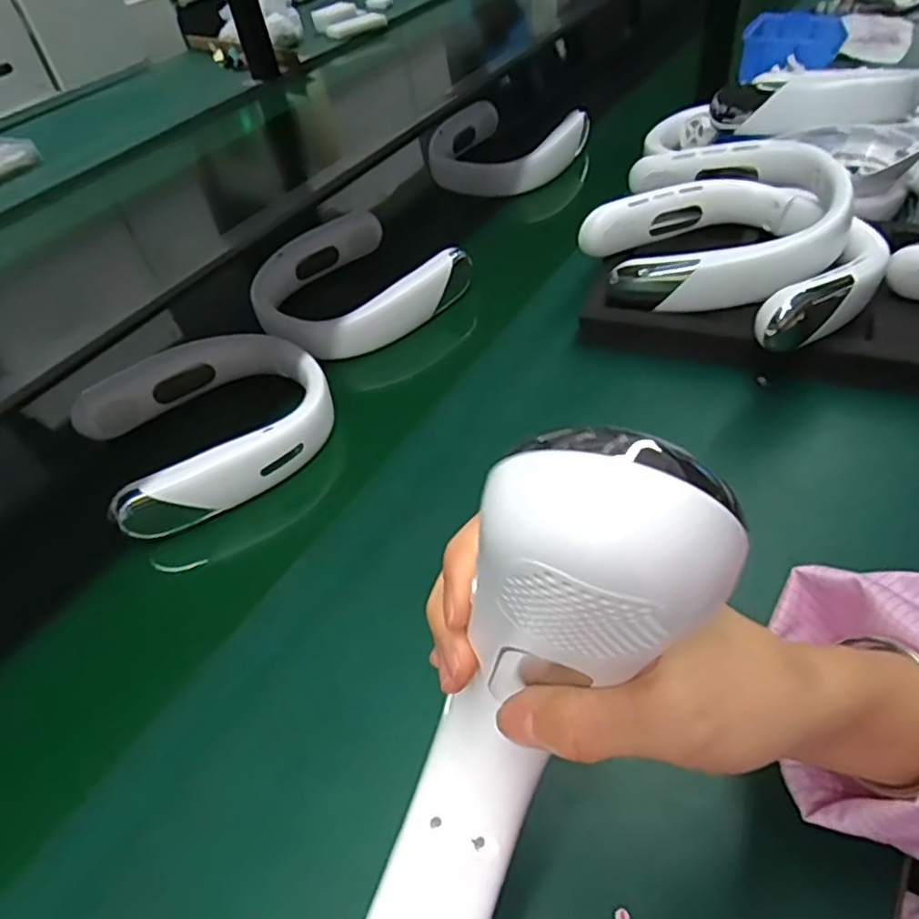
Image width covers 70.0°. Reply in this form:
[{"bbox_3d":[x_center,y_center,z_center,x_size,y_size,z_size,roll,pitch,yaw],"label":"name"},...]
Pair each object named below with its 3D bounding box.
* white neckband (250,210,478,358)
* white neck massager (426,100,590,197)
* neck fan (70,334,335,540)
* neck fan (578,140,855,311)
[{"bbox_3d":[-0.109,-0.186,0.702,0.190,0.052,0.193,30,58,29],"label":"white neckband"},{"bbox_3d":[0.056,-0.428,0.898,0.178,0.053,0.185,23,55,25],"label":"white neck massager"},{"bbox_3d":[-0.216,-0.040,0.573,0.200,0.042,0.196,-31,52,-20],"label":"neck fan"},{"bbox_3d":[0.234,-0.202,0.583,0.201,0.074,0.153,-22,49,-12],"label":"neck fan"}]

